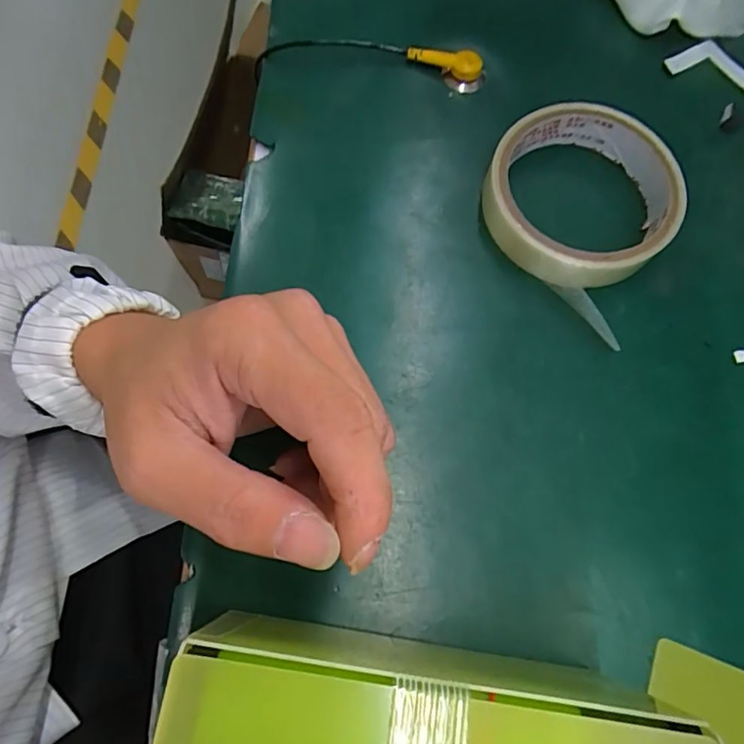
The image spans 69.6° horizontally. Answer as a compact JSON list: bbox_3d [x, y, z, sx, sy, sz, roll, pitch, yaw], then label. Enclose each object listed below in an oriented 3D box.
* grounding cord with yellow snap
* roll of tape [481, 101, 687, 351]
[{"bbox_3d":[-0.003,-0.168,0.293,0.126,0.028,0.015,4,71,0],"label":"grounding cord with yellow snap"},{"bbox_3d":[0.100,-0.082,0.261,0.090,0.025,0.098,0,71,-1],"label":"roll of tape"}]

